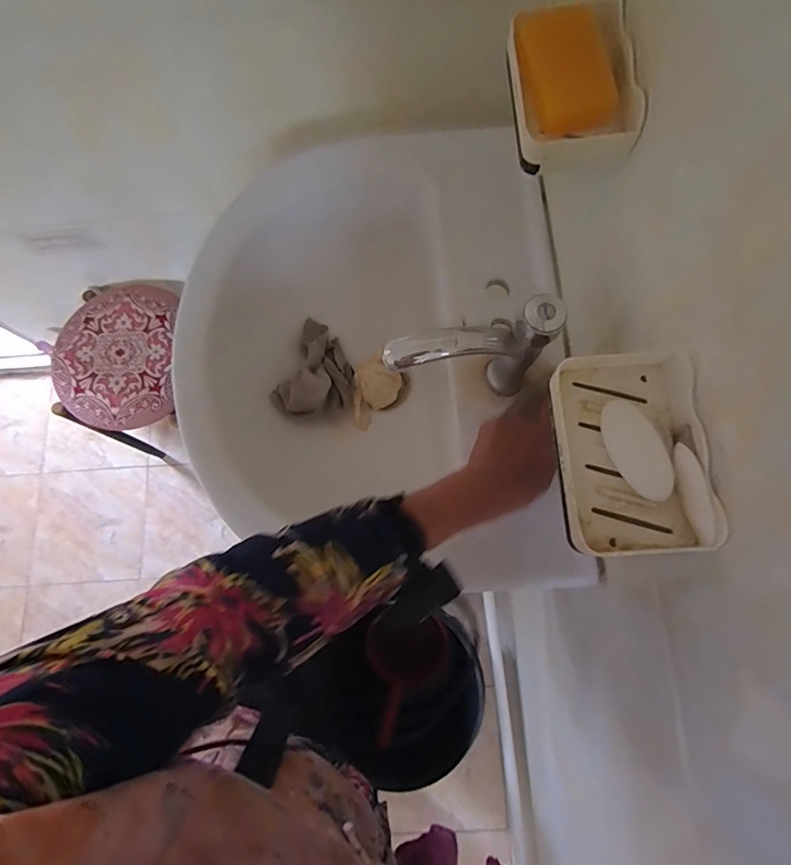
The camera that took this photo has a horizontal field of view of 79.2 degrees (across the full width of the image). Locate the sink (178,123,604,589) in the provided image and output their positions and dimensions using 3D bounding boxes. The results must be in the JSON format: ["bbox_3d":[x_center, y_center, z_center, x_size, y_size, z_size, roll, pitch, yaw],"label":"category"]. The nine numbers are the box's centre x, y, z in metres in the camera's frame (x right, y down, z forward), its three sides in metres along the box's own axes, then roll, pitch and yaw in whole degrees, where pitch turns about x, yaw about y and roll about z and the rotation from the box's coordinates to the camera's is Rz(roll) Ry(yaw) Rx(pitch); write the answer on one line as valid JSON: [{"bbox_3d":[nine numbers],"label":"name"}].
[{"bbox_3d":[-0.035,-0.116,0.610,0.405,0.172,0.537,-5,78,0],"label":"sink"}]

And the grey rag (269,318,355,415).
[{"bbox_3d":[-0.103,-0.079,0.650,0.097,0.045,0.132,20,79,5],"label":"grey rag"}]

